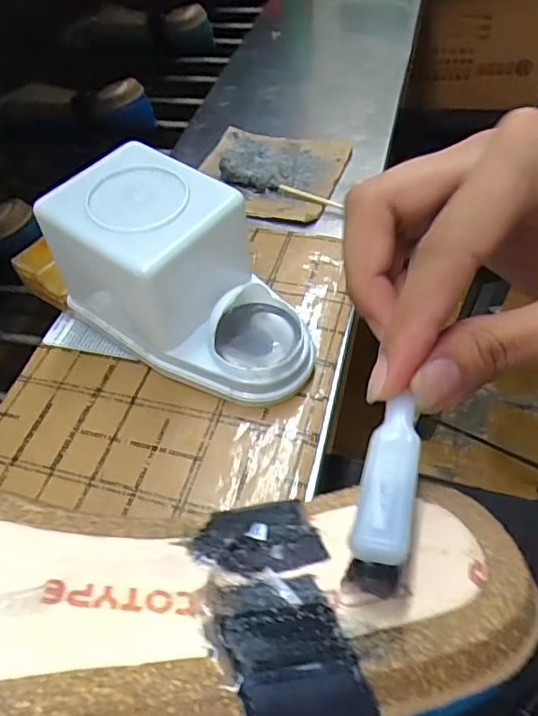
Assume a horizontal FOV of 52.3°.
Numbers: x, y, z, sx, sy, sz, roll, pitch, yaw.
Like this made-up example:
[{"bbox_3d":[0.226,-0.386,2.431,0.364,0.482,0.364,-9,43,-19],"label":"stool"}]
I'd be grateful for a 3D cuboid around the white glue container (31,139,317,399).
[{"bbox_3d":[-0.052,-0.055,0.380,0.180,0.118,0.104,23,57,22],"label":"white glue container"}]

